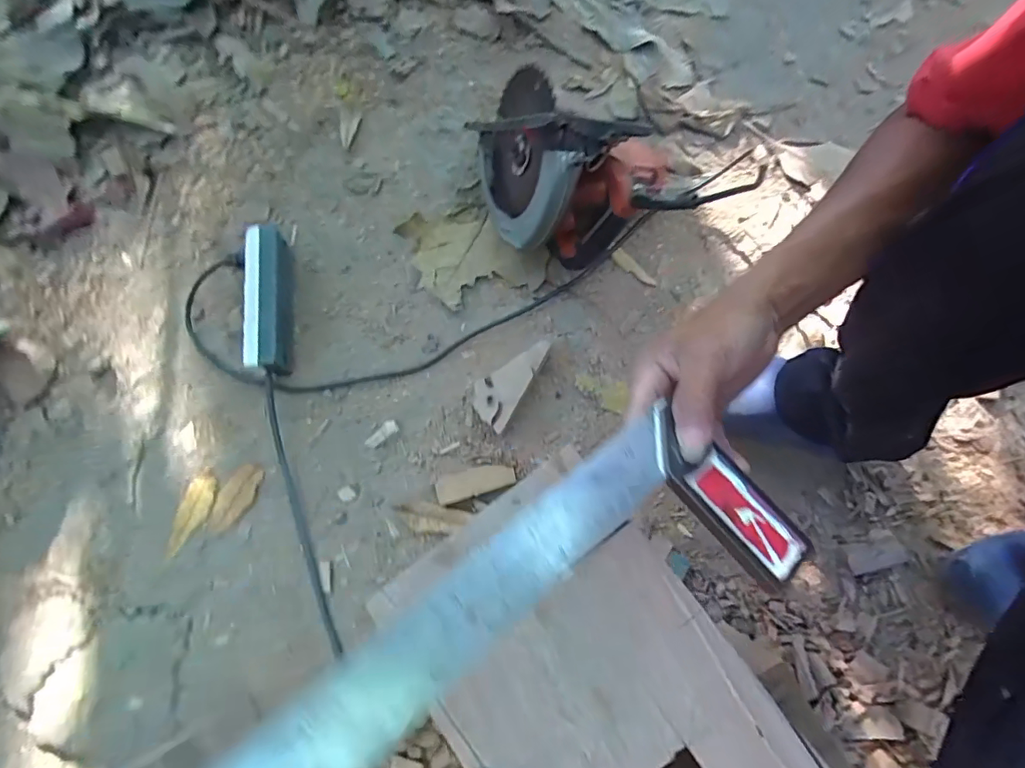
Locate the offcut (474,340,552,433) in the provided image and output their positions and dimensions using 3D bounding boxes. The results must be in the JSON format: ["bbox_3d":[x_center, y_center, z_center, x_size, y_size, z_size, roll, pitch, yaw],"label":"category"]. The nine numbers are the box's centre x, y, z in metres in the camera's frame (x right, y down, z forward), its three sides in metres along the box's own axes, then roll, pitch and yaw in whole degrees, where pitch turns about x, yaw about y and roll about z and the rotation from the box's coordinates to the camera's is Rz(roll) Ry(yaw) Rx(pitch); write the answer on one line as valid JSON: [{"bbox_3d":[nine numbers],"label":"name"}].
[{"bbox_3d":[-0.006,-0.004,0.590,0.055,0.047,0.117,30,78,9],"label":"offcut"}]

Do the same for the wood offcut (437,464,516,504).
[{"bbox_3d":[-0.045,0.116,0.572,0.093,0.019,0.031,-17,75,-3],"label":"wood offcut"}]

